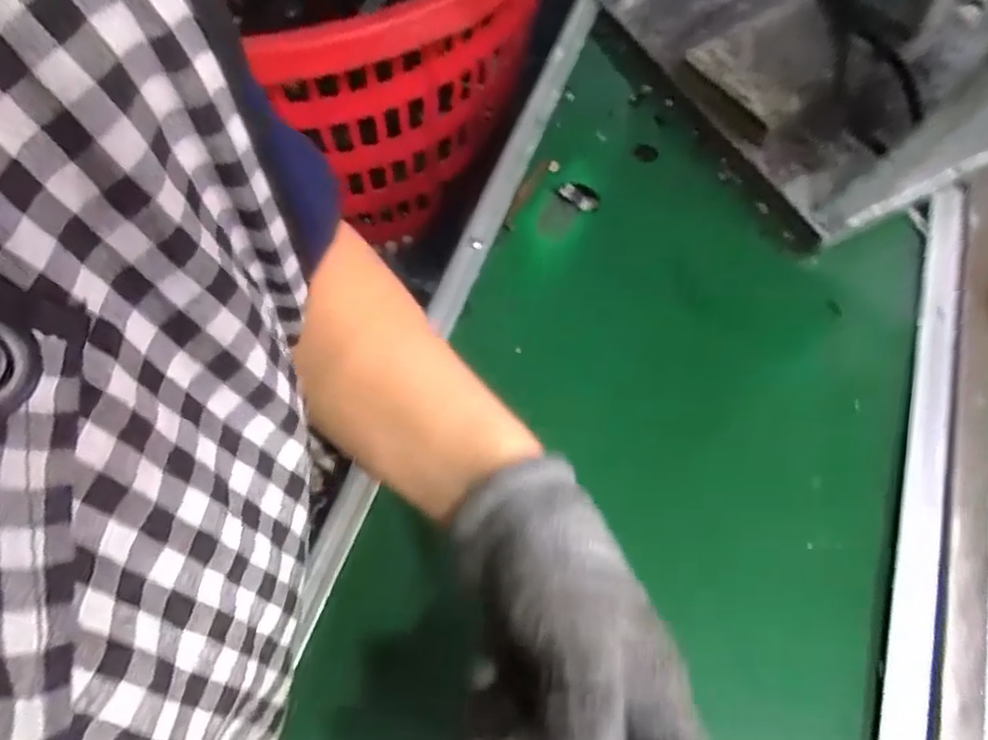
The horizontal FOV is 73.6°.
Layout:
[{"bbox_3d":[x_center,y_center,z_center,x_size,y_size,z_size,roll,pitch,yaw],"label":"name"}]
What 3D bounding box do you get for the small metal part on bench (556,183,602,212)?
[{"bbox_3d":[0.056,-0.114,0.429,0.028,0.007,0.016,29,67,17],"label":"small metal part on bench"}]

